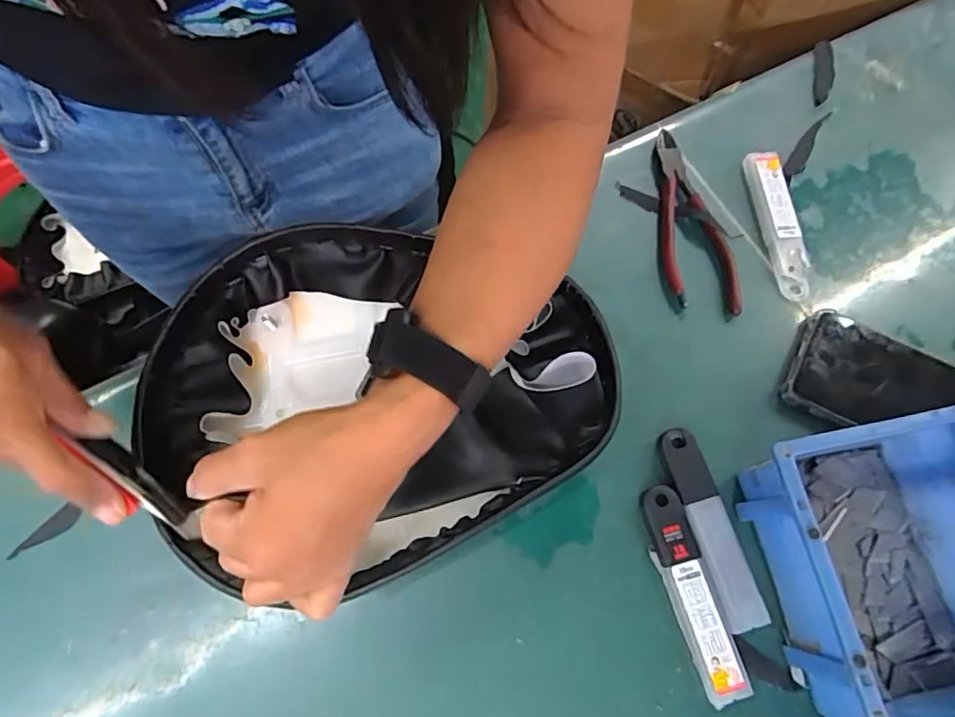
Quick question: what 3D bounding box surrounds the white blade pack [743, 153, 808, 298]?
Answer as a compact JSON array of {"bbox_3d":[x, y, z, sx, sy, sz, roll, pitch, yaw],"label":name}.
[{"bbox_3d":[0.235,-0.106,0.443,0.025,0.014,0.124,-3,71,-1],"label":"white blade pack"}]

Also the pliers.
[{"bbox_3d":[0.164,-0.108,0.444,0.051,0.010,0.156,-7,71,-2],"label":"pliers"}]

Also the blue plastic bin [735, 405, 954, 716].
[{"bbox_3d":[0.240,0.128,0.328,0.113,0.074,0.170,-10,71,-3],"label":"blue plastic bin"}]

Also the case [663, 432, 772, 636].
[{"bbox_3d":[0.152,0.109,0.371,0.027,0.009,0.127,-16,72,-5],"label":"case"}]

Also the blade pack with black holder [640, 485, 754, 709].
[{"bbox_3d":[0.135,0.146,0.359,0.027,0.014,0.127,-15,72,-5],"label":"blade pack with black holder"}]

